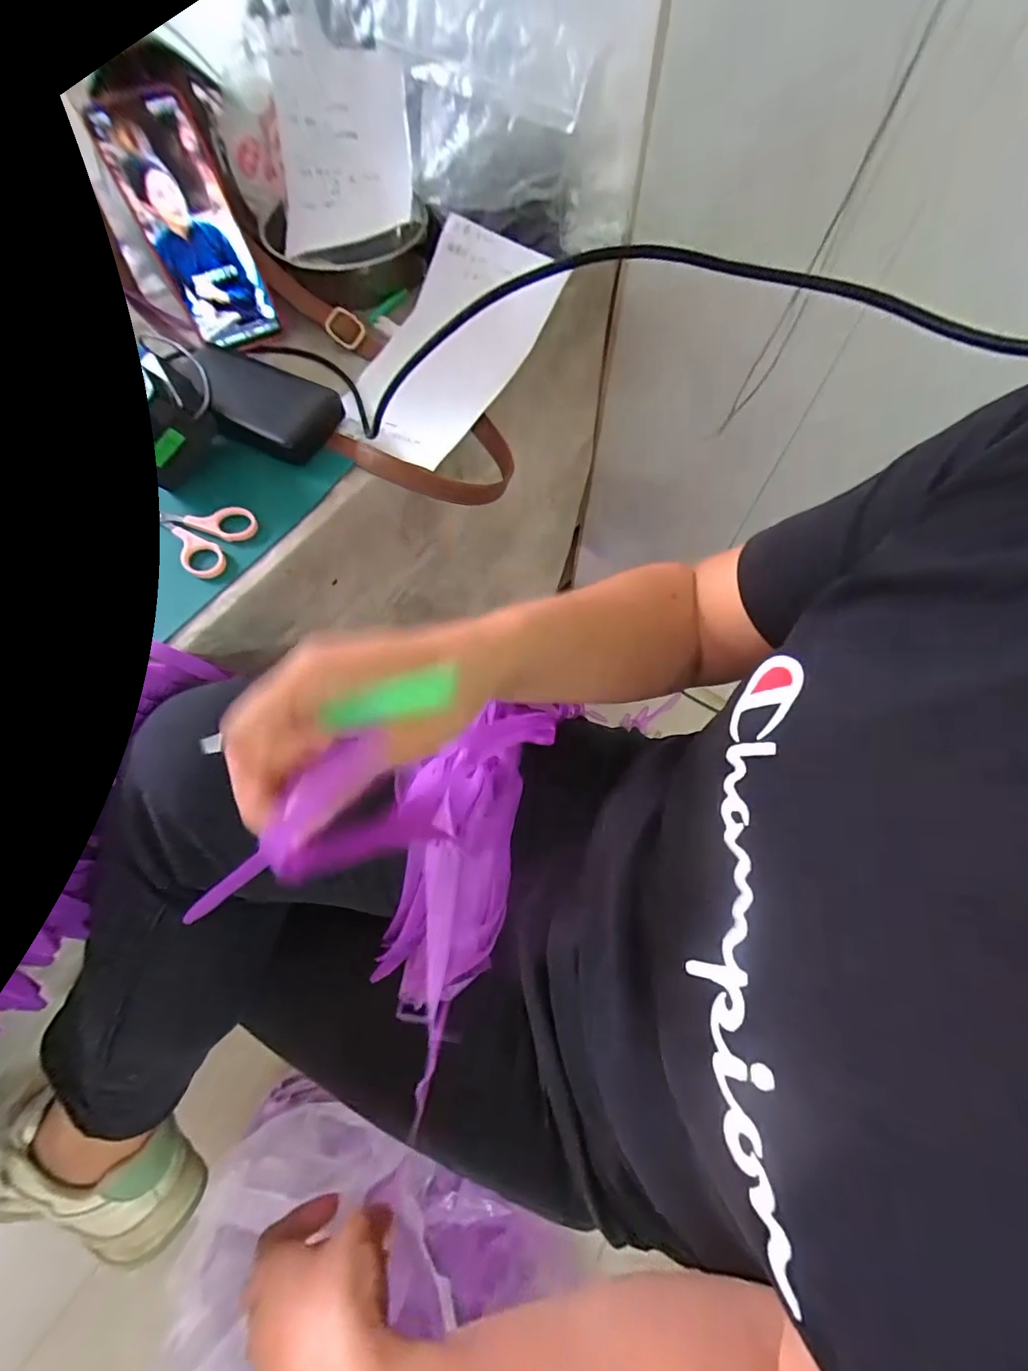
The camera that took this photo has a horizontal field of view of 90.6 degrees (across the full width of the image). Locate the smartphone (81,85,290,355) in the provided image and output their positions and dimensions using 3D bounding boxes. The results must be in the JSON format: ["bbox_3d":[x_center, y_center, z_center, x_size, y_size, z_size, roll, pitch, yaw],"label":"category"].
[{"bbox_3d":[-0.265,-0.376,0.423,0.073,0.158,0.013,-28,40,-12],"label":"smartphone"}]

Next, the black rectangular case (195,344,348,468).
[{"bbox_3d":[-0.221,-0.241,0.430,0.152,0.020,0.071,28,69,12],"label":"black rectangular case"}]

